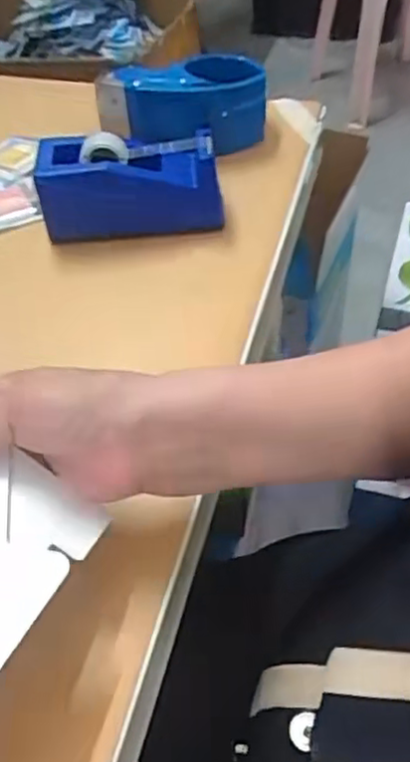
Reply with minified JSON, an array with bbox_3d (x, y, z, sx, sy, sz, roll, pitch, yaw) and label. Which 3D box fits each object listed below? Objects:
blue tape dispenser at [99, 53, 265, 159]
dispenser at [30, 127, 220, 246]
[{"bbox_3d":[-0.022,-0.265,0.640,0.157,0.066,0.073,-9,50,-3],"label":"blue tape dispenser"},{"bbox_3d":[-0.061,-0.164,0.560,0.147,0.075,0.049,-4,50,1],"label":"dispenser"}]

